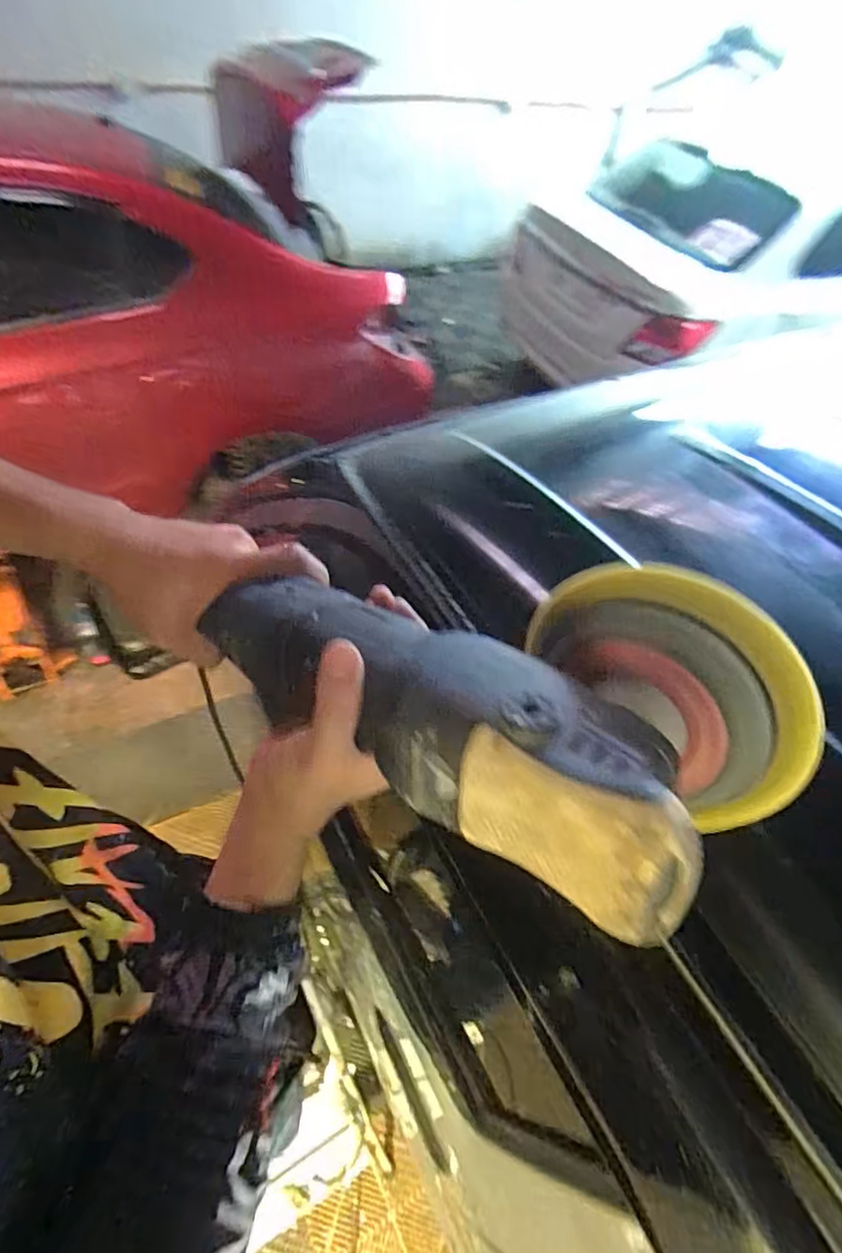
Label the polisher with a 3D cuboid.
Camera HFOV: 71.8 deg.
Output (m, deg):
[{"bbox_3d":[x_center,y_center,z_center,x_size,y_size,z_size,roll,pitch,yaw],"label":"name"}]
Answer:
[{"bbox_3d":[0.025,0.012,0.297,0.280,0.108,0.142,32,56,18],"label":"polisher"}]

